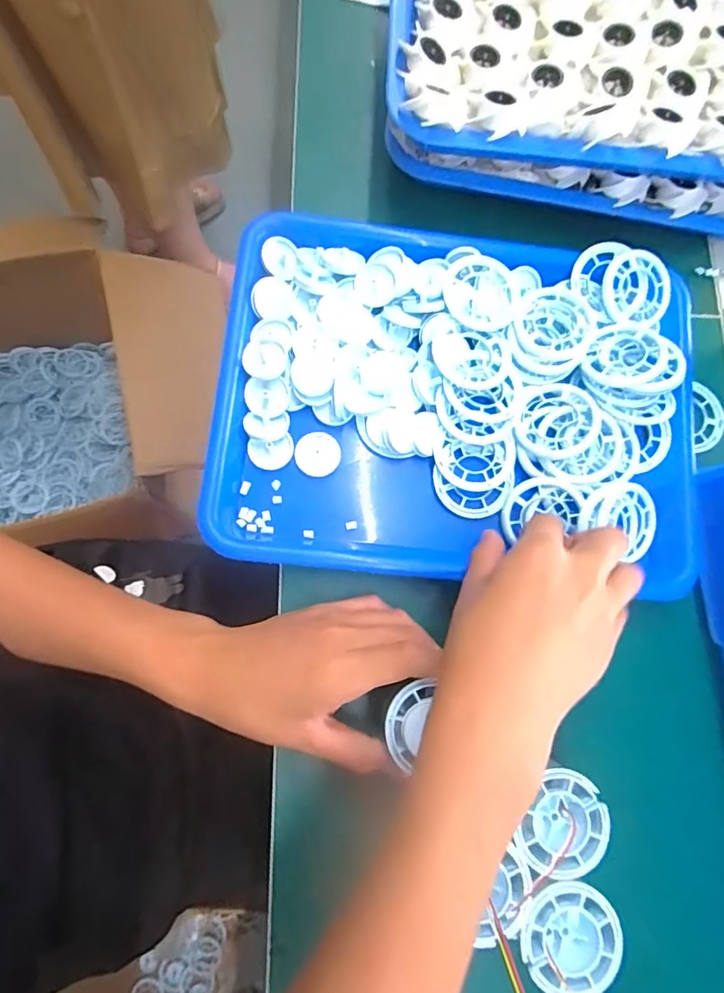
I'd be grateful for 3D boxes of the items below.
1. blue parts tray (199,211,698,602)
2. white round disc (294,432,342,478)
[{"bbox_3d":[0.072,-0.068,0.370,0.332,0.046,0.250,6,78,-4],"label":"blue parts tray"},{"bbox_3d":[-0.031,-0.029,0.365,0.031,0.007,0.030,-10,80,-7],"label":"white round disc"}]

